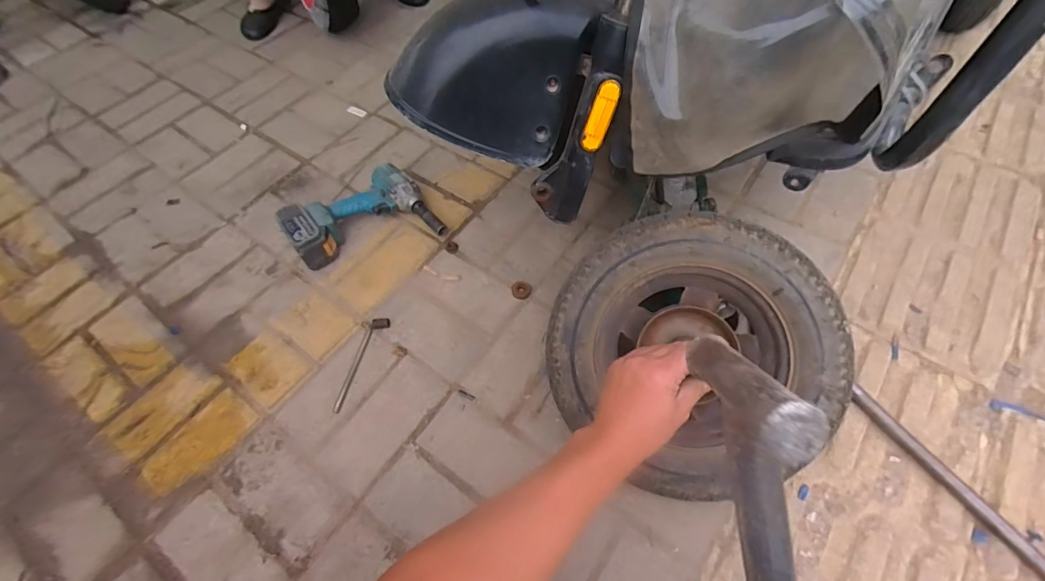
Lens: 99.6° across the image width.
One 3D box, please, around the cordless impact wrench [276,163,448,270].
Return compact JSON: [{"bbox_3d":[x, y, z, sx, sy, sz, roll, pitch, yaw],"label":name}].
[{"bbox_3d":[-0.294,-0.129,0.800,0.243,0.095,0.189,-31,62,-15],"label":"cordless impact wrench"}]

